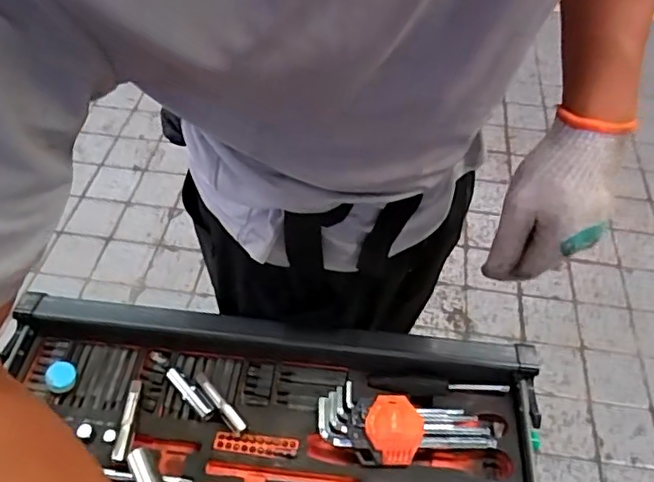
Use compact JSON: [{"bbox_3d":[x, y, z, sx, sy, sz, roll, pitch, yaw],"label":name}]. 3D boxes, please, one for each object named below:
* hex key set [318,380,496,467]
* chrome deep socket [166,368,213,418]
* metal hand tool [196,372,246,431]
[{"bbox_3d":[0.077,0.190,0.589,0.172,0.025,0.073,10,49,6],"label":"hex key set"},{"bbox_3d":[-0.143,0.157,0.609,0.016,0.016,0.064,-35,58,-29],"label":"chrome deep socket"},{"bbox_3d":[-0.111,0.164,0.603,0.012,0.009,0.079,-32,57,-27],"label":"metal hand tool"}]

